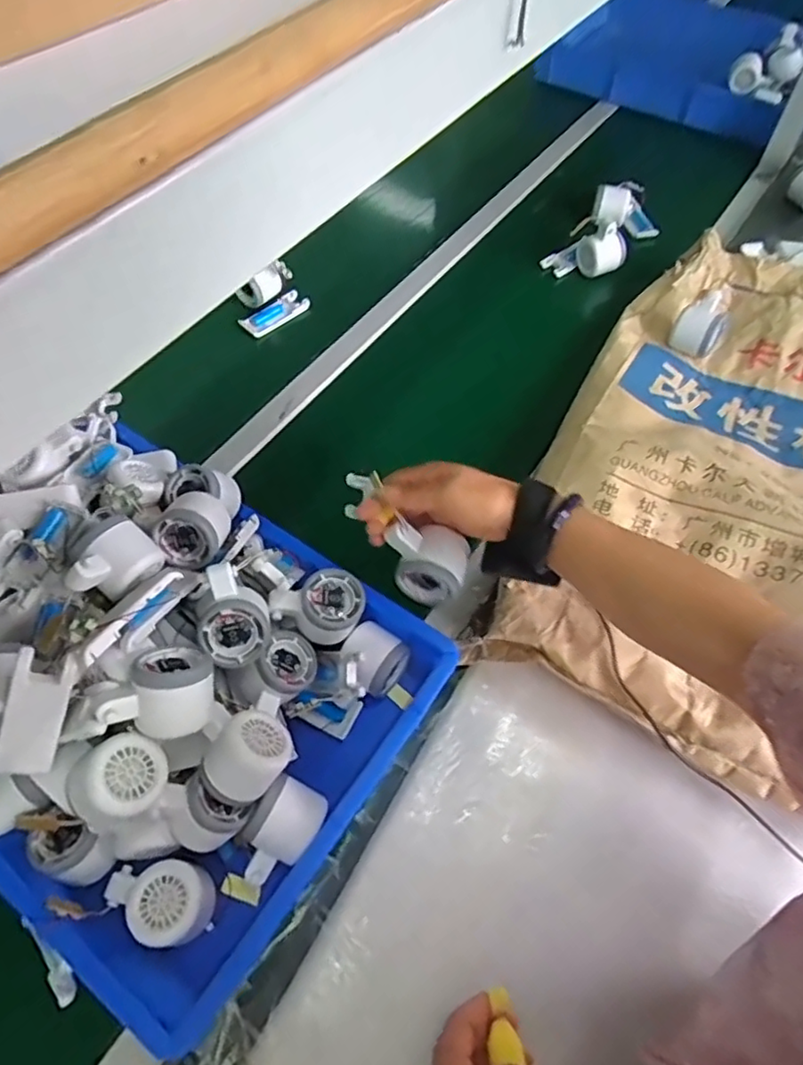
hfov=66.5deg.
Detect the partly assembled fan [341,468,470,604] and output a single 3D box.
[{"bbox_3d":[0.002,0.000,0.546,0.133,0.045,0.057,48,65,-11],"label":"partly assembled fan"}]

